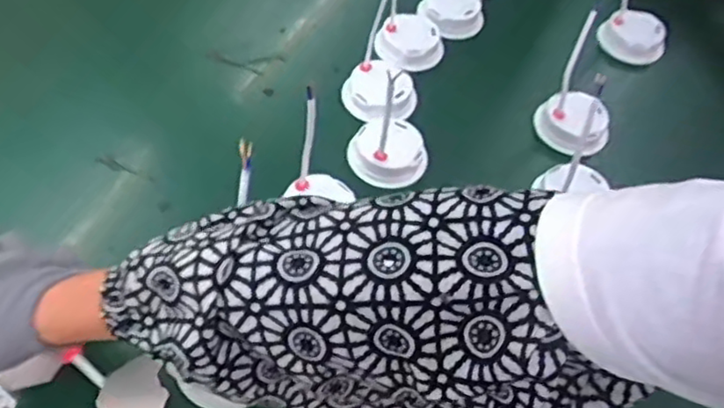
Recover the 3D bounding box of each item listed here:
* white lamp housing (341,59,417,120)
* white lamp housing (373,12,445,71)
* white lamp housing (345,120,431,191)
[{"bbox_3d":[0.020,-0.109,0.678,0.070,0.026,0.070,-32,65,-23],"label":"white lamp housing"},{"bbox_3d":[0.051,-0.169,0.724,0.076,0.025,0.061,-34,66,-24],"label":"white lamp housing"},{"bbox_3d":[0.025,-0.052,0.628,0.074,0.034,0.063,9,56,1],"label":"white lamp housing"}]

